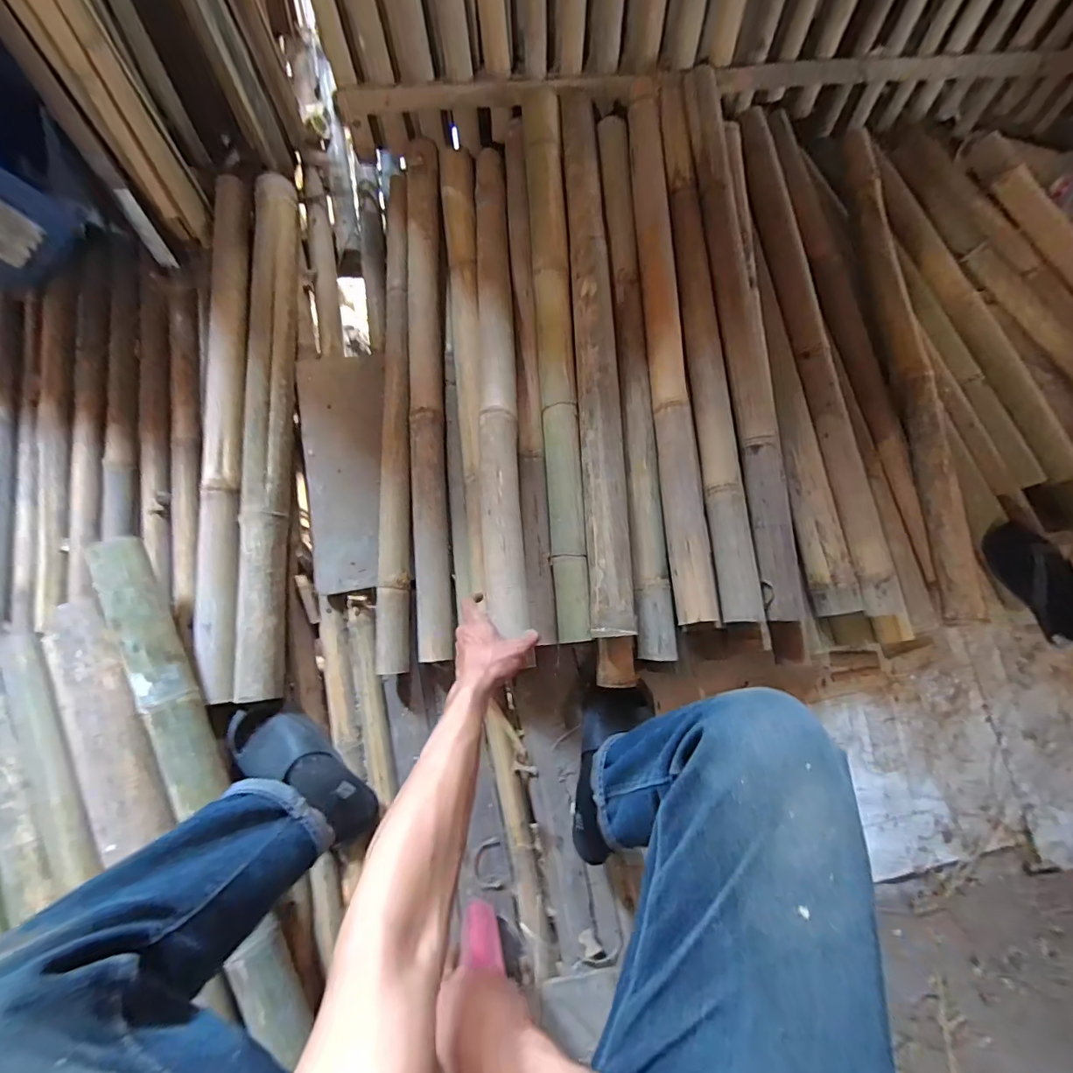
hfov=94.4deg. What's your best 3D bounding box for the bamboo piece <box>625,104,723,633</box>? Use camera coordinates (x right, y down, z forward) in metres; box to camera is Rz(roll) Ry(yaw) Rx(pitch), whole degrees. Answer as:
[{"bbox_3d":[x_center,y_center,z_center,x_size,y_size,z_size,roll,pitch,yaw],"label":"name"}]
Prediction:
[{"bbox_3d":[0.221,-0.344,0.854,0.074,0.048,0.979,-3,79,-4],"label":"bamboo piece"}]

